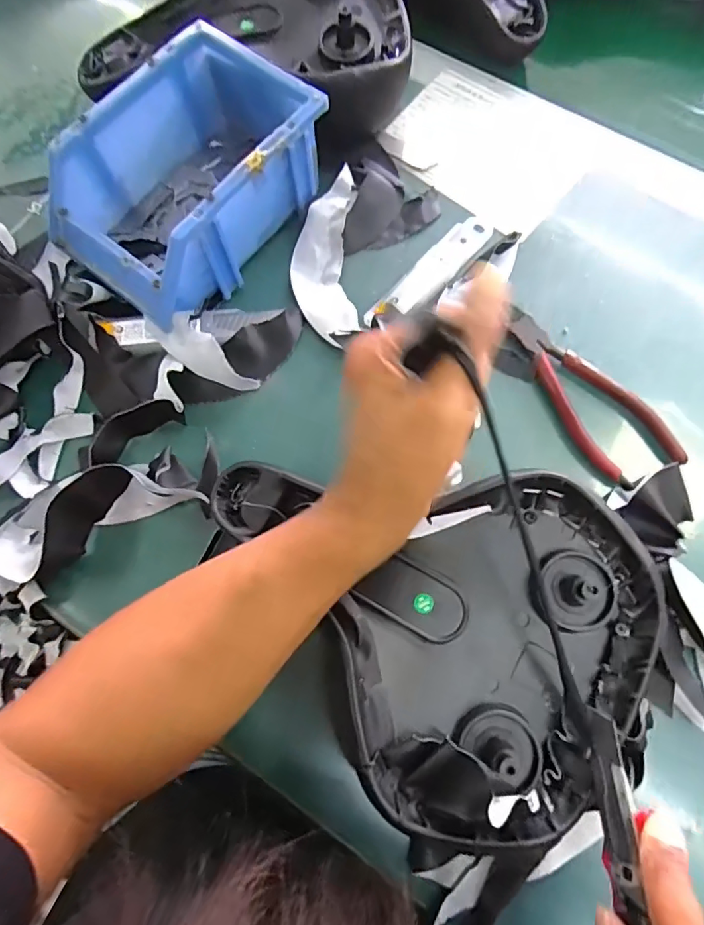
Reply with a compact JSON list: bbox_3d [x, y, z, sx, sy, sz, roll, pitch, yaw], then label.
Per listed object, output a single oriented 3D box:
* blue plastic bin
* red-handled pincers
[{"bbox_3d":[-0.113,-0.194,0.355,0.118,0.075,0.176,38,78,11],"label":"blue plastic bin"},{"bbox_3d":[0.158,-0.049,0.345,0.054,0.015,0.141,-31,76,-7],"label":"red-handled pincers"}]

